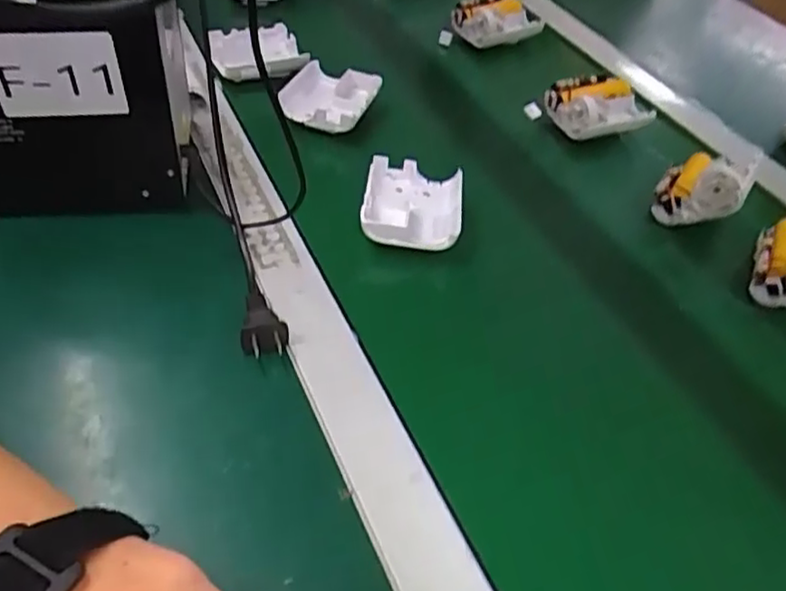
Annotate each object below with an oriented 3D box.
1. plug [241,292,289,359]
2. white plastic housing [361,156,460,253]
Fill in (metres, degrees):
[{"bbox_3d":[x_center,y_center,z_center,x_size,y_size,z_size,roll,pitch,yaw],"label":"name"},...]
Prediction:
[{"bbox_3d":[-0.079,0.016,0.407,0.027,0.025,0.046,-6,43,-12],"label":"plug"},{"bbox_3d":[0.015,-0.063,0.501,0.073,0.036,0.078,6,41,0],"label":"white plastic housing"}]

